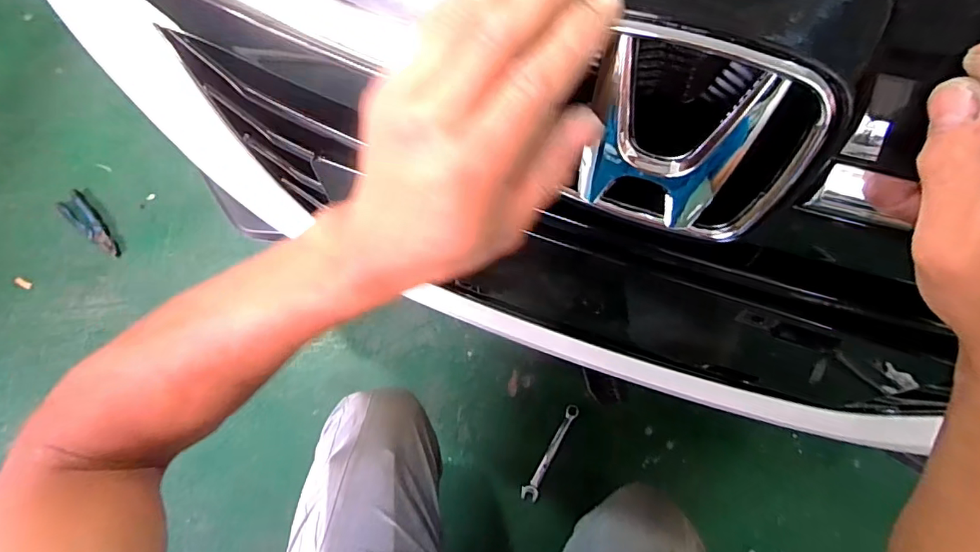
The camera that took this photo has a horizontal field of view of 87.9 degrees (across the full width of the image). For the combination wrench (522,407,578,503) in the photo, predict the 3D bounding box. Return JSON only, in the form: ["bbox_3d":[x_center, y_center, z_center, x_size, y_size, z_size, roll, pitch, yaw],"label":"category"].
[{"bbox_3d":[0.107,0.306,0.888,0.028,0.012,0.177,27,70,12],"label":"combination wrench"}]

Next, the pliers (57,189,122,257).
[{"bbox_3d":[-0.856,-0.110,1.086,0.204,0.015,0.049,42,74,16],"label":"pliers"}]

